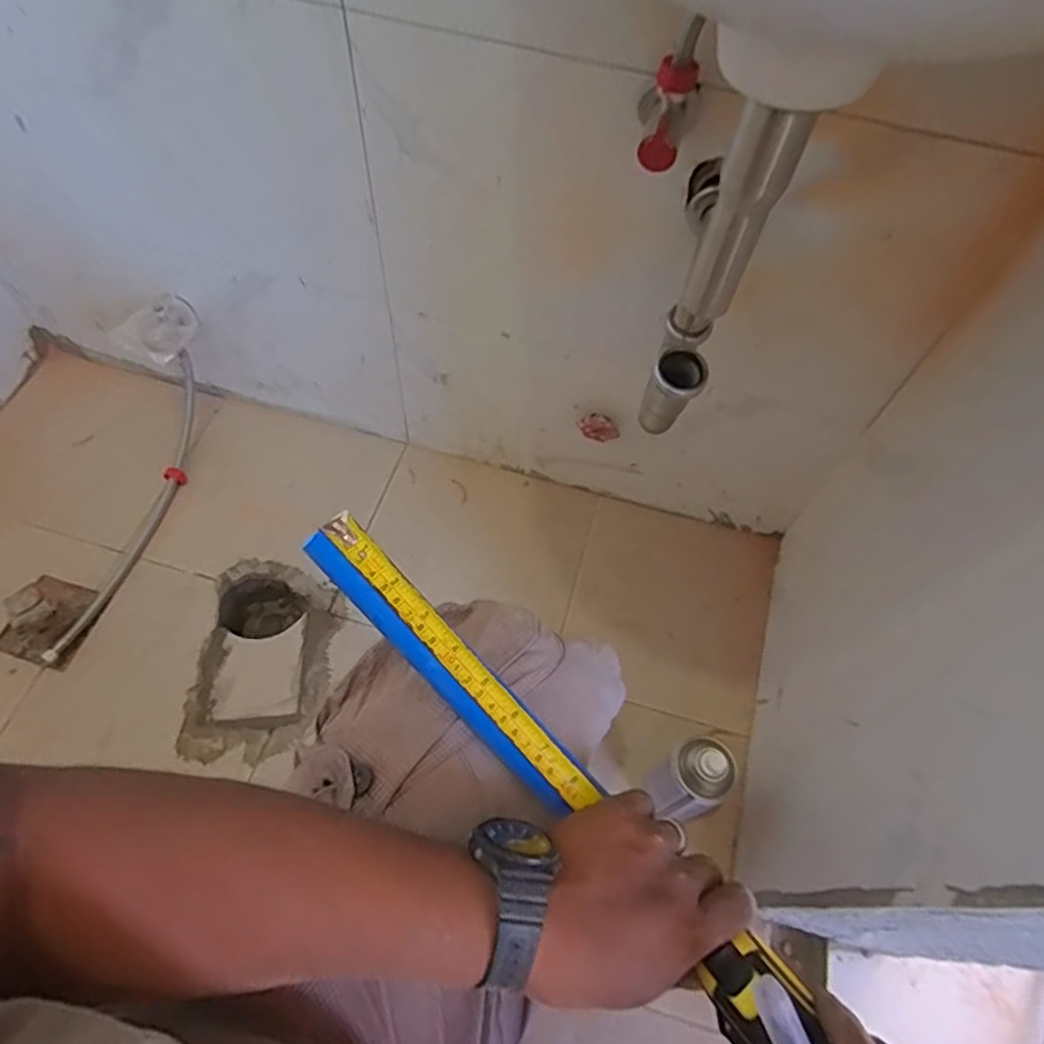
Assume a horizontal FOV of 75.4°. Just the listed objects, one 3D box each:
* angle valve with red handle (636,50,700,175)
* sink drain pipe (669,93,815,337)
[{"bbox_3d":[0.105,-0.297,0.487,0.041,0.061,0.071,14,60,6],"label":"angle valve with red handle"},{"bbox_3d":[0.128,-0.173,0.414,0.029,0.162,0.031,-21,62,-14],"label":"sink drain pipe"}]

